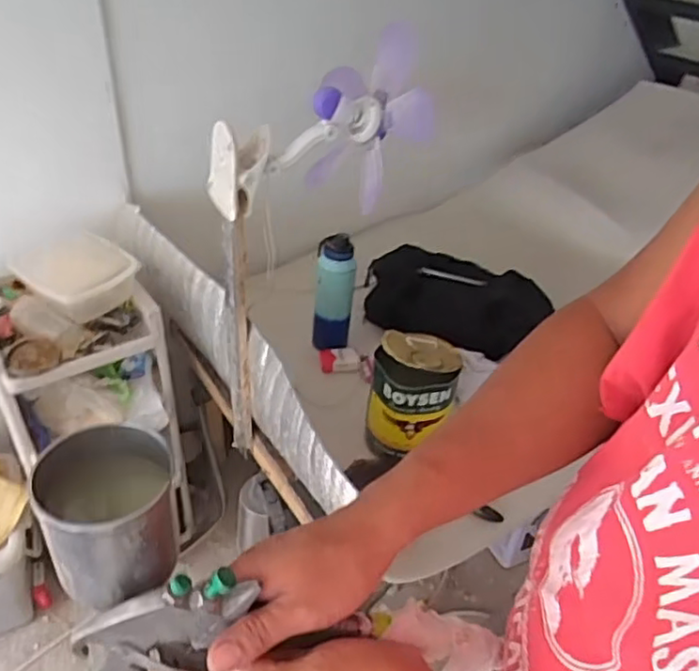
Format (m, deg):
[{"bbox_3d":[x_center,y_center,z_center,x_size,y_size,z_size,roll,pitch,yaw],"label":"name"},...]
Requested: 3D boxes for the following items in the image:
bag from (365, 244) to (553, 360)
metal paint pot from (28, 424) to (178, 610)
[{"bbox_3d":[0.257,-0.083,1.589,0.427,0.106,0.232,15,38,15],"label":"bag"},{"bbox_3d":[-0.143,0.105,0.389,0.072,0.069,0.074,-9,39,-16],"label":"metal paint pot"}]

